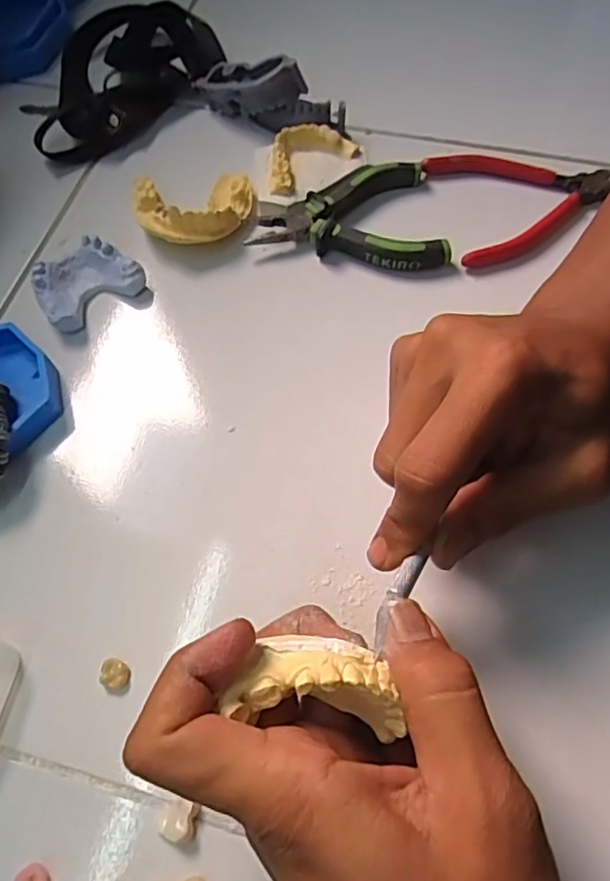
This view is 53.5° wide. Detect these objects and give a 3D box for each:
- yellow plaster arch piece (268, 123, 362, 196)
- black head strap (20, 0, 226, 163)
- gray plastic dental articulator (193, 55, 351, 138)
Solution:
[{"bbox_3d":[-0.002,-0.178,0.377,0.062,0.014,0.038,-36,66,-14],"label":"yellow plaster arch piece"},{"bbox_3d":[-0.142,-0.263,0.427,0.143,0.031,0.121,-40,68,-16],"label":"black head strap"},{"bbox_3d":[-0.023,-0.231,0.400,0.099,0.047,0.028,14,65,10],"label":"gray plastic dental articulator"}]

